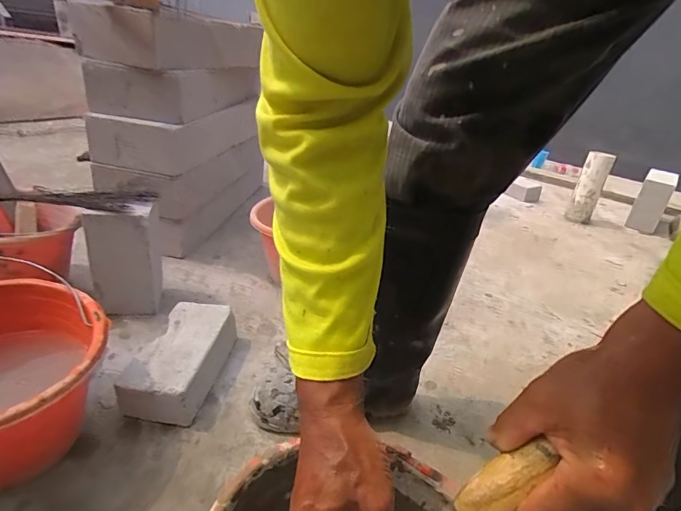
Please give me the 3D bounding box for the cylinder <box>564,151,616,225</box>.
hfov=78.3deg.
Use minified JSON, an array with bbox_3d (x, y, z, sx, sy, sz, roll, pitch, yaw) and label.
[{"bbox_3d":[0.961,-0.257,1.622,0.093,0.272,0.088,22,29,24],"label":"cylinder"}]

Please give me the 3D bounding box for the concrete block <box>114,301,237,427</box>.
[{"bbox_3d":[-0.238,0.154,0.643,0.105,0.071,0.195,10,26,3],"label":"concrete block"}]

